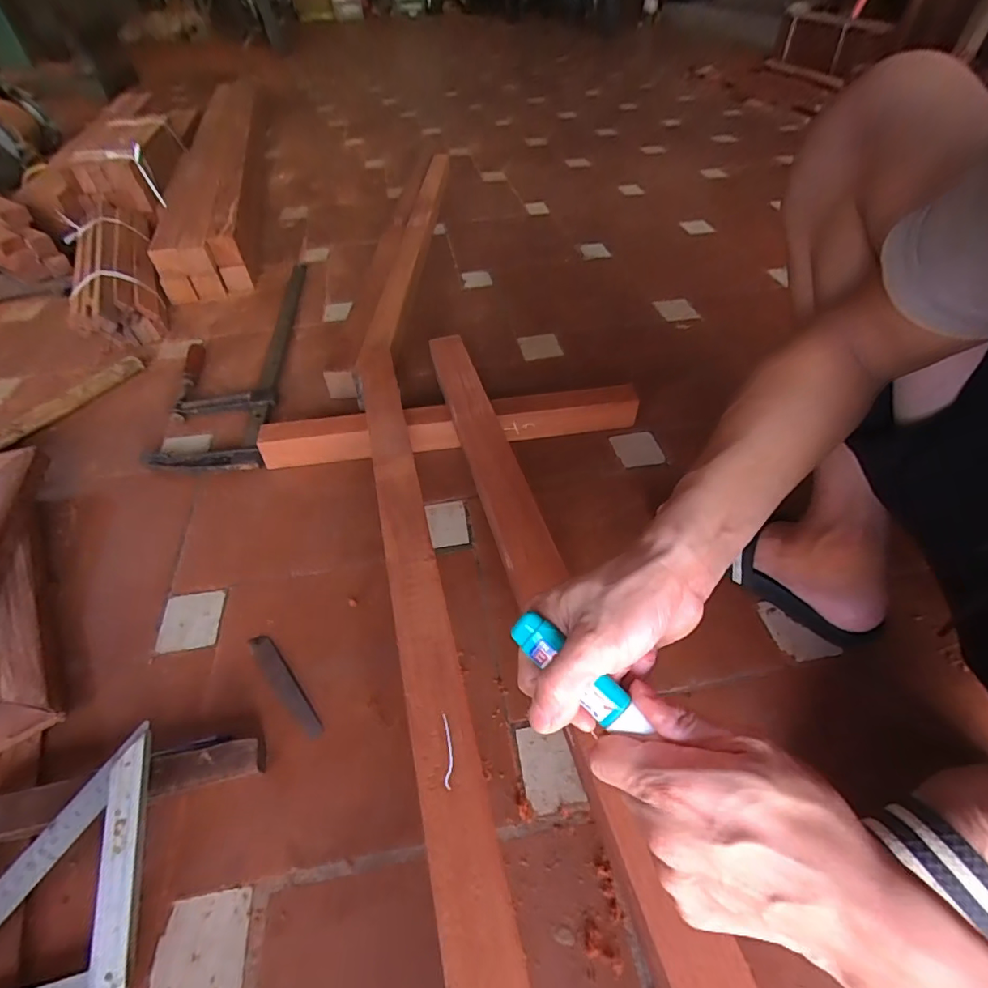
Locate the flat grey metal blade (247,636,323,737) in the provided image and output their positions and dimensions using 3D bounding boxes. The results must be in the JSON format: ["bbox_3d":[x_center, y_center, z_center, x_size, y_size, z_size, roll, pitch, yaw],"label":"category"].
[{"bbox_3d":[-0.223,0.200,0.518,0.022,0.004,0.136,-34,57,-24],"label":"flat grey metal blade"}]

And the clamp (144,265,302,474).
[{"bbox_3d":[-0.469,-0.288,0.912,0.169,0.029,0.645,-9,50,-6],"label":"clamp"}]

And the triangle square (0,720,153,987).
[{"bbox_3d":[-0.329,0.334,0.374,0.126,0.017,0.246,30,62,11],"label":"triangle square"}]

